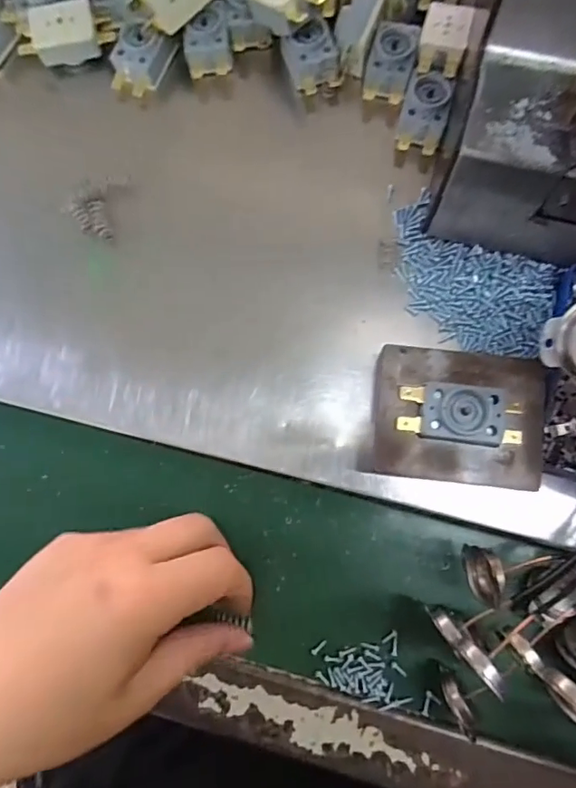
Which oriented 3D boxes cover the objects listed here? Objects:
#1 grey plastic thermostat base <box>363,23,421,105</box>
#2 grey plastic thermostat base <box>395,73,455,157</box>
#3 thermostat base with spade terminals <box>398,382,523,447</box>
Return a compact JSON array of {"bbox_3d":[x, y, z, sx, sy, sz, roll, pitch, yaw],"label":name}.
[{"bbox_3d":[0.062,-0.197,0.312,0.027,0.011,0.042,18,89,8],"label":"grey plastic thermostat base"},{"bbox_3d":[0.080,-0.164,0.304,0.025,0.011,0.043,18,82,7],"label":"grey plastic thermostat base"},{"bbox_3d":[0.083,0.010,0.249,0.057,0.014,0.027,7,81,5],"label":"thermostat base with spade terminals"}]

